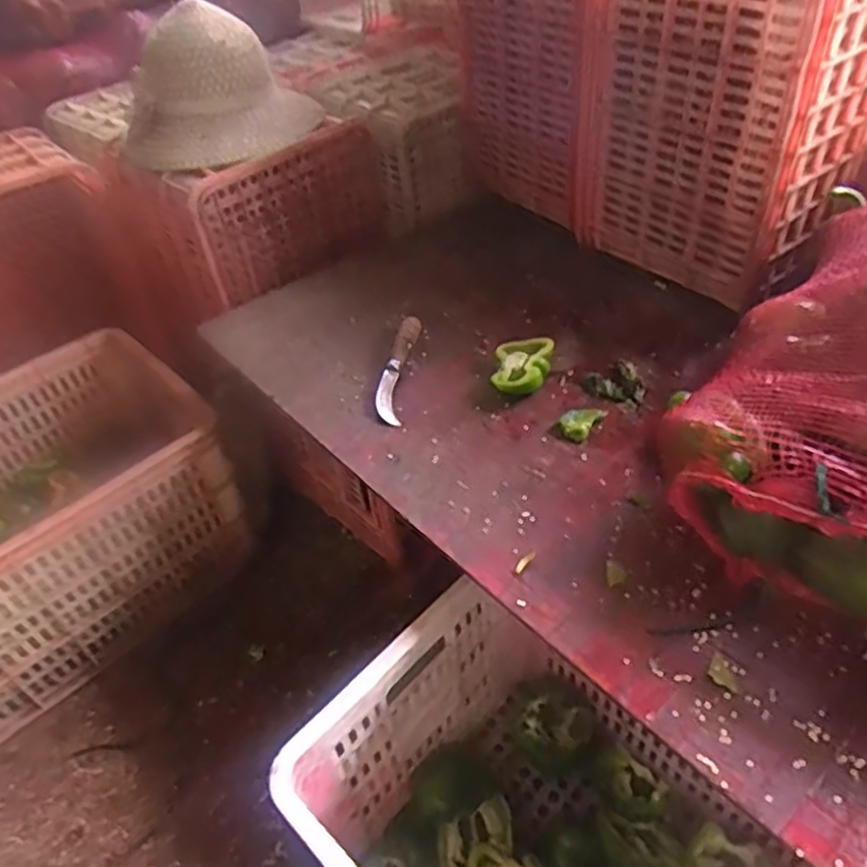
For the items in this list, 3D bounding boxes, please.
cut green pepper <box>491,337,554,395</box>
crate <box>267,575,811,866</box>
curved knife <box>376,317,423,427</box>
[{"bbox_3d":[0.104,-0.075,0.816,0.070,0.046,0.086,5,44,13],"label":"cut green pepper"},{"bbox_3d":[0.161,0.402,0.610,0.491,0.305,0.329,30,54,33],"label":"crate"},{"bbox_3d":[-0.043,-0.083,0.858,0.034,0.011,0.202,1,43,9],"label":"curved knife"}]

